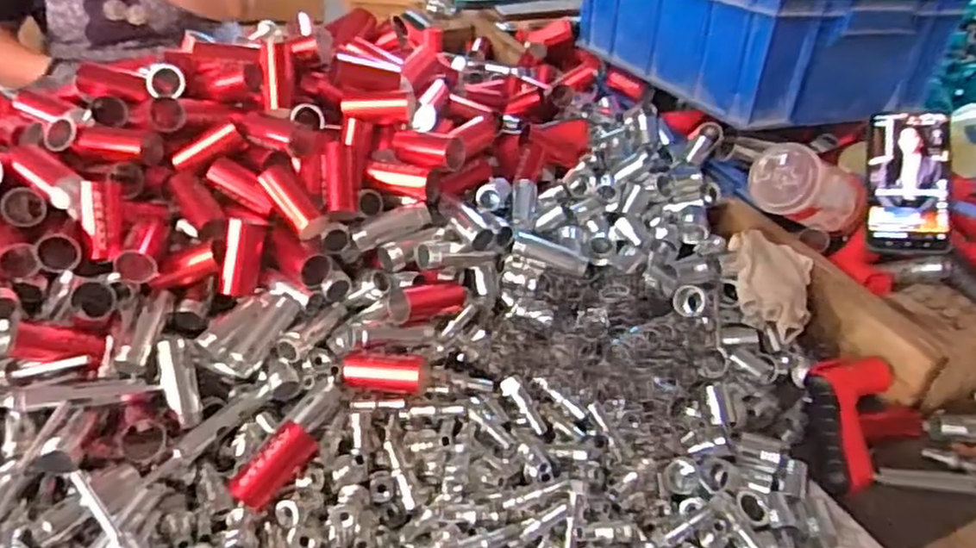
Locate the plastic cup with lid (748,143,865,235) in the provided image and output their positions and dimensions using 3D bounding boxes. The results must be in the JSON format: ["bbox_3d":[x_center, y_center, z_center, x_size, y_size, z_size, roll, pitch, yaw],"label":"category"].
[{"bbox_3d":[0.331,-0.080,0.698,0.137,0.067,0.060,14,31,-32],"label":"plastic cup with lid"}]

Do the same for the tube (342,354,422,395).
[{"bbox_3d":[-0.079,0.080,0.531,0.067,0.032,0.023,0,38,19],"label":"tube"}]

